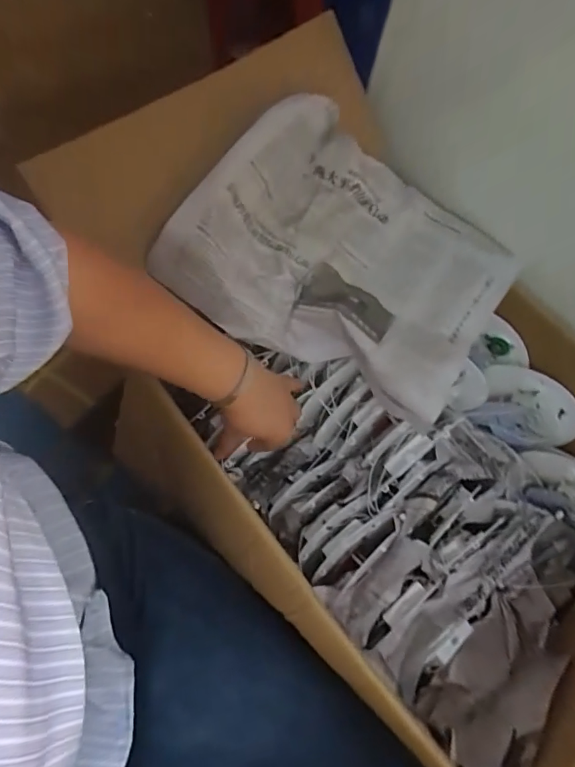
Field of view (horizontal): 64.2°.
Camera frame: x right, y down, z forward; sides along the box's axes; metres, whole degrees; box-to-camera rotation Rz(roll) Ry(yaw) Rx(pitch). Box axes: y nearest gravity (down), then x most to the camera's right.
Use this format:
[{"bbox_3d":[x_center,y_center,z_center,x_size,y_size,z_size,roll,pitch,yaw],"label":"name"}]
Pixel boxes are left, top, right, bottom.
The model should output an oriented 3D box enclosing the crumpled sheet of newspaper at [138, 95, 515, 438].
[{"bbox_3d":[0.063,-0.129,0.476,0.322,0.140,0.234,24,68,4],"label":"crumpled sheet of newspaper"}]

